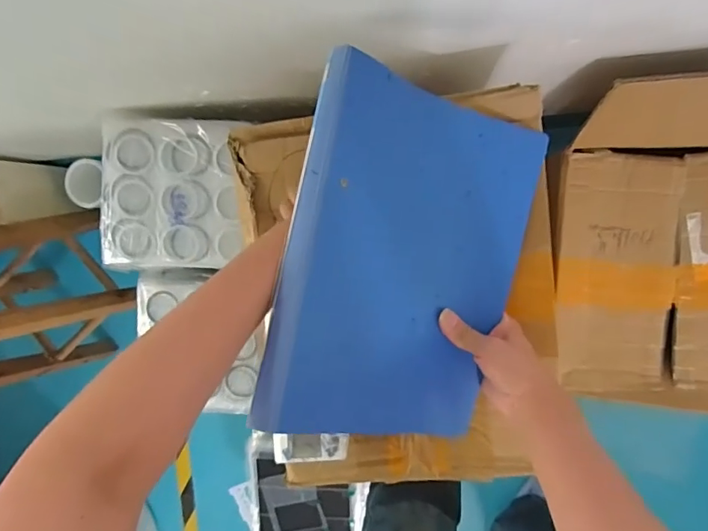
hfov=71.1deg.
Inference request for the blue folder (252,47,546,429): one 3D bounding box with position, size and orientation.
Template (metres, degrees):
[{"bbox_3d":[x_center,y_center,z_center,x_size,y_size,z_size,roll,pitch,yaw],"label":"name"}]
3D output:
[{"bbox_3d":[0.050,-0.001,0.450,0.231,0.031,0.311,14,88,-30],"label":"blue folder"}]

